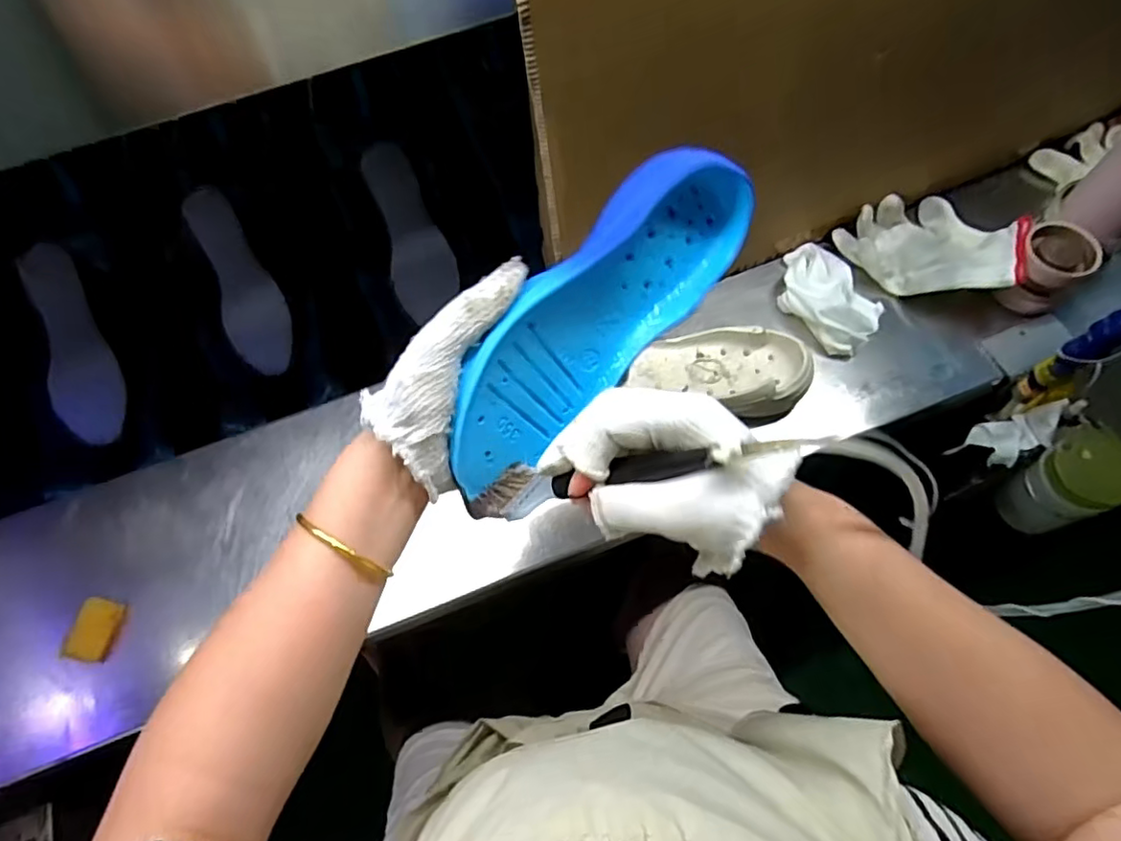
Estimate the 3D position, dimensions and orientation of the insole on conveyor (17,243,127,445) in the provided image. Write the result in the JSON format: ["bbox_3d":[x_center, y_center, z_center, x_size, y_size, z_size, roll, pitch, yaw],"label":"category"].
[{"bbox_3d":[-0.533,-0.083,0.681,0.064,0.016,0.216,-16,93,-6],"label":"insole on conveyor"}]

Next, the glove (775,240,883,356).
[{"bbox_3d":[0.271,-0.128,0.632,0.078,0.038,0.122,-31,68,-13],"label":"glove"}]

